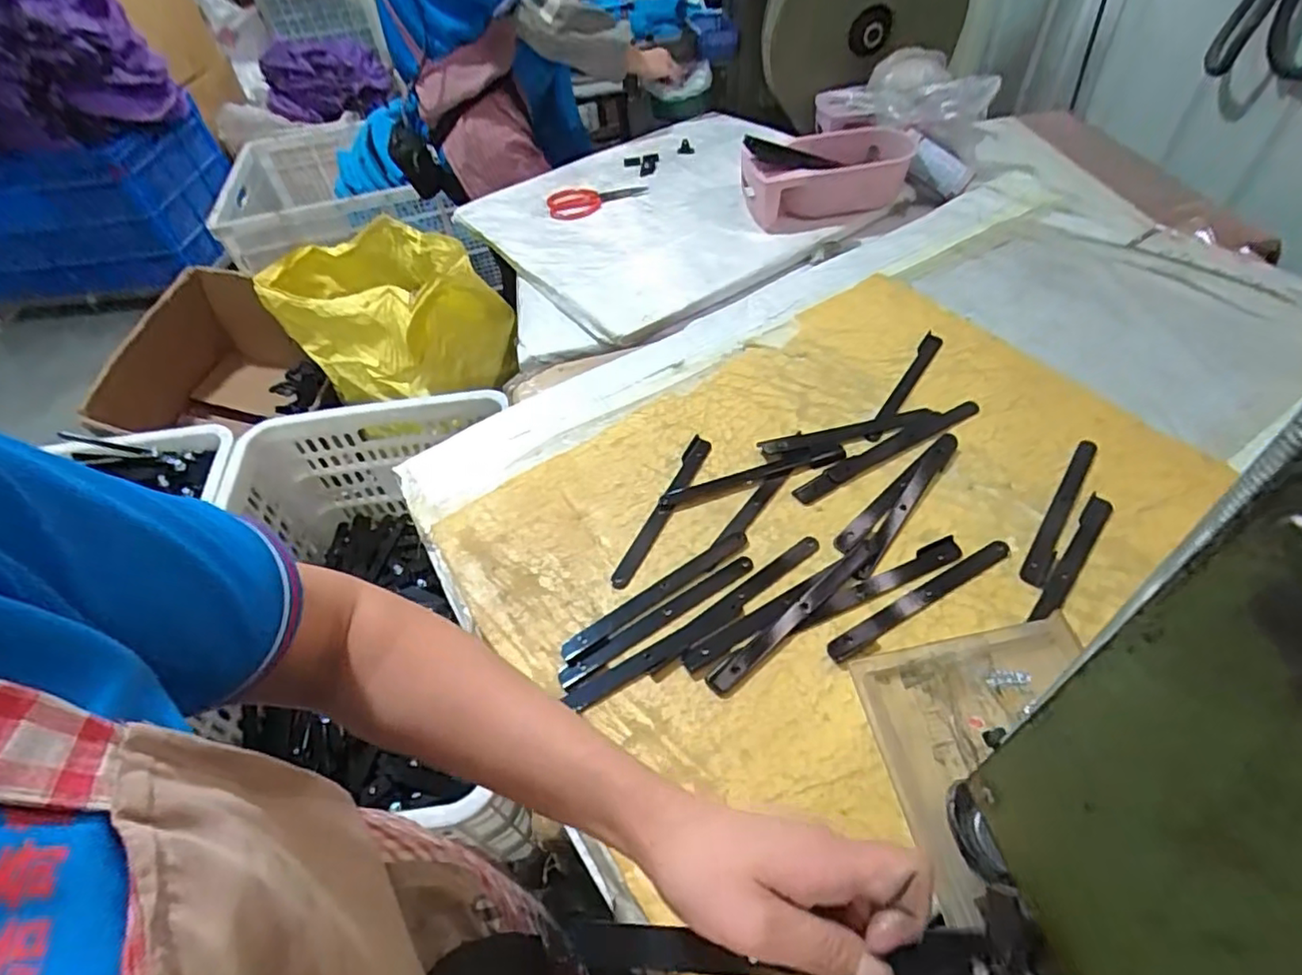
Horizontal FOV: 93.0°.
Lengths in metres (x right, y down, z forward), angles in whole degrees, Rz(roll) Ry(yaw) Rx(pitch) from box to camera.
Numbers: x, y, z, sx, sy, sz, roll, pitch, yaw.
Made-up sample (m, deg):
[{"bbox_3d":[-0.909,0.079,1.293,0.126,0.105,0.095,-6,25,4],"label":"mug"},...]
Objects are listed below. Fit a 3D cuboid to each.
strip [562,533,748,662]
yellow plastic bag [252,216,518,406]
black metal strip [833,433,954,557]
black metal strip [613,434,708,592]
[{"bbox_3d":[0.008,0.104,0.609,0.213,0.007,0.021,-30,53,-17],"label":"strip"},{"bbox_3d":[-0.499,-0.327,1.142,0.470,0.199,0.262,28,58,27],"label":"yellow plastic bag"},{"bbox_3d":[0.270,0.001,0.665,0.216,0.005,0.023,-37,55,-23],"label":"black metal strip"},{"bbox_3d":[0.016,0.021,0.677,0.024,0.008,0.218,17,54,20],"label":"black metal strip"}]

